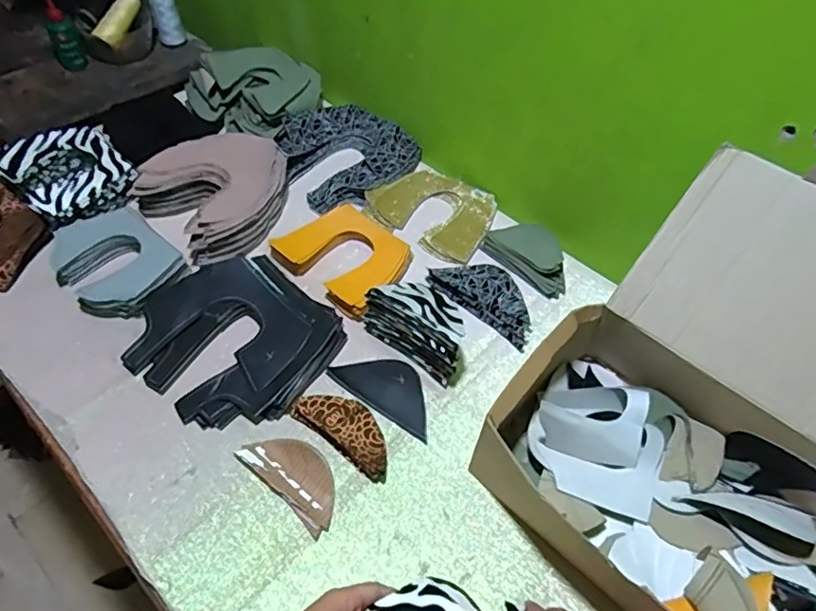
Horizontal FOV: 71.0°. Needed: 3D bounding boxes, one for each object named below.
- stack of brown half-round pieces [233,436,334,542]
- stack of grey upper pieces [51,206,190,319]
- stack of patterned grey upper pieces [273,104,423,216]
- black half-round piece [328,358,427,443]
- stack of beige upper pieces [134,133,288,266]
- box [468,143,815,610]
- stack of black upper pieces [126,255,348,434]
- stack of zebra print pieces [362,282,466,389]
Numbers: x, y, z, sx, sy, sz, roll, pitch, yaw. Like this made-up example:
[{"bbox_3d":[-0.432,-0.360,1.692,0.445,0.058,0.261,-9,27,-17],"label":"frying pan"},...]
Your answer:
[{"bbox_3d":[-0.109,0.165,0.561,0.113,0.014,0.057,36,58,22],"label":"stack of brown half-round pieces"},{"bbox_3d":[-0.359,-0.055,0.701,0.122,0.026,0.165,-36,63,-28],"label":"stack of grey upper pieces"},{"bbox_3d":[-0.096,-0.223,0.851,0.183,0.043,0.189,35,57,21],"label":"stack of patterned grey upper pieces"},{"bbox_3d":[-0.020,0.087,0.630,0.128,0.012,0.063,33,57,20],"label":"black half-round piece"},{"bbox_3d":[-0.251,-0.157,0.772,0.178,0.058,0.183,36,58,22],"label":"stack of beige upper pieces"},{"bbox_3d":[0.292,0.093,0.496,0.330,0.231,0.339,38,59,24],"label":"box"},{"bbox_3d":[-0.195,0.035,0.644,0.201,0.032,0.189,34,57,21],"label":"stack of black upper pieces"},{"bbox_3d":[0.014,0.018,0.637,0.122,0.065,0.055,33,57,21],"label":"stack of zebra print pieces"}]

